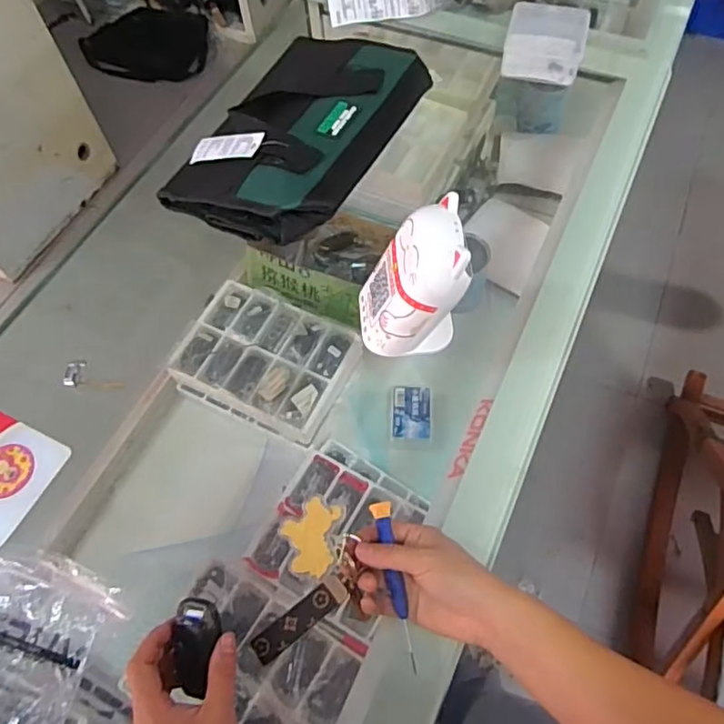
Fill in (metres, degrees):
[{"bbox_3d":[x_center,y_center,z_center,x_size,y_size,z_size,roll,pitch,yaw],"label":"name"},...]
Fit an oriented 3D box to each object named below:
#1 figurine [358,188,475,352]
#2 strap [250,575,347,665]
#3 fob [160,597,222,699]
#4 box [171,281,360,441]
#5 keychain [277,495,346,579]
[{"bbox_3d":[0.044,-0.071,0.537,0.092,0.128,0.086,-10,61,-2],"label":"figurine"},{"bbox_3d":[-0.049,0.201,0.453,0.081,0.009,0.023,-38,72,-8],"label":"strap"},{"bbox_3d":[-0.123,0.207,0.420,0.032,0.016,0.065,9,83,8],"label":"fob"},{"bbox_3d":[-0.144,0.000,0.877,0.243,0.069,0.185,22,65,14],"label":"box"},{"bbox_3d":[-0.045,0.146,0.487,0.050,0.007,0.063,9,62,8],"label":"keychain"}]

